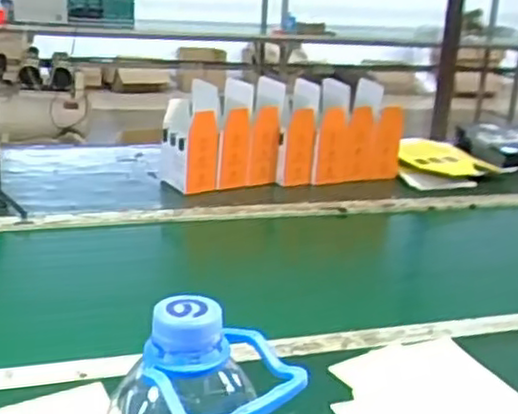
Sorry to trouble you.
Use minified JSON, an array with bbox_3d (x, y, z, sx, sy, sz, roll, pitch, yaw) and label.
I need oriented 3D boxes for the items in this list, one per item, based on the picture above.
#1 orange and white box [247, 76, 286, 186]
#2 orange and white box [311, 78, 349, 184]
[{"bbox_3d":[0.001,-0.137,1.303,0.061,0.191,0.089,6,11,-23],"label":"orange and white box"},{"bbox_3d":[0.135,-0.130,1.308,0.059,0.177,0.077,7,19,8],"label":"orange and white box"}]

